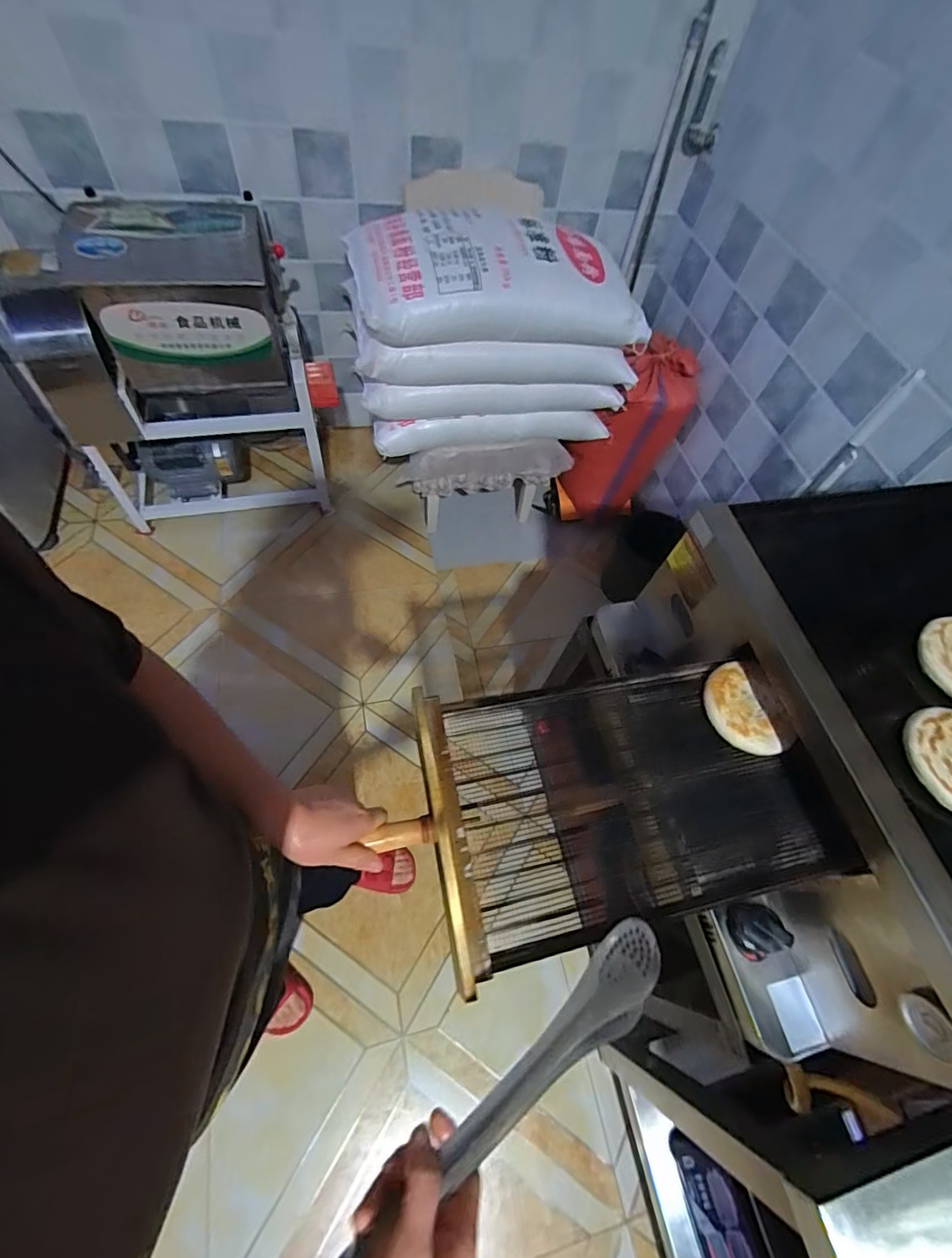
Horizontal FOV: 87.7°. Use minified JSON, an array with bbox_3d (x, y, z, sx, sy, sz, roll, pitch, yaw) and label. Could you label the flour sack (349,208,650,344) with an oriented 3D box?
[{"bbox_3d":[0.052,-0.916,1.284,0.727,0.187,0.403,-10,63,-13],"label":"flour sack"}]

